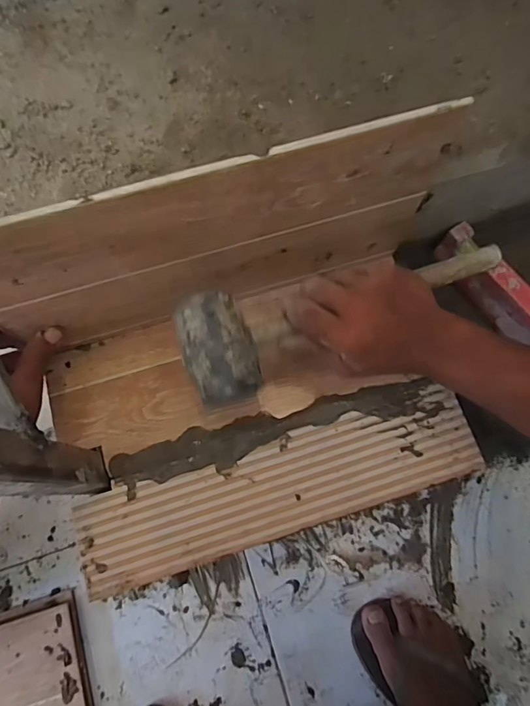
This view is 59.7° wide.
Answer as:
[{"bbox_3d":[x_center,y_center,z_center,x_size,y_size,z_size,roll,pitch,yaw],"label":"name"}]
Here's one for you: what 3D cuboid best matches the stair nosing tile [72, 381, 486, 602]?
[{"bbox_3d":[0.016,0.130,0.449,0.386,0.006,0.094,-18,76,-5],"label":"stair nosing tile"}]

